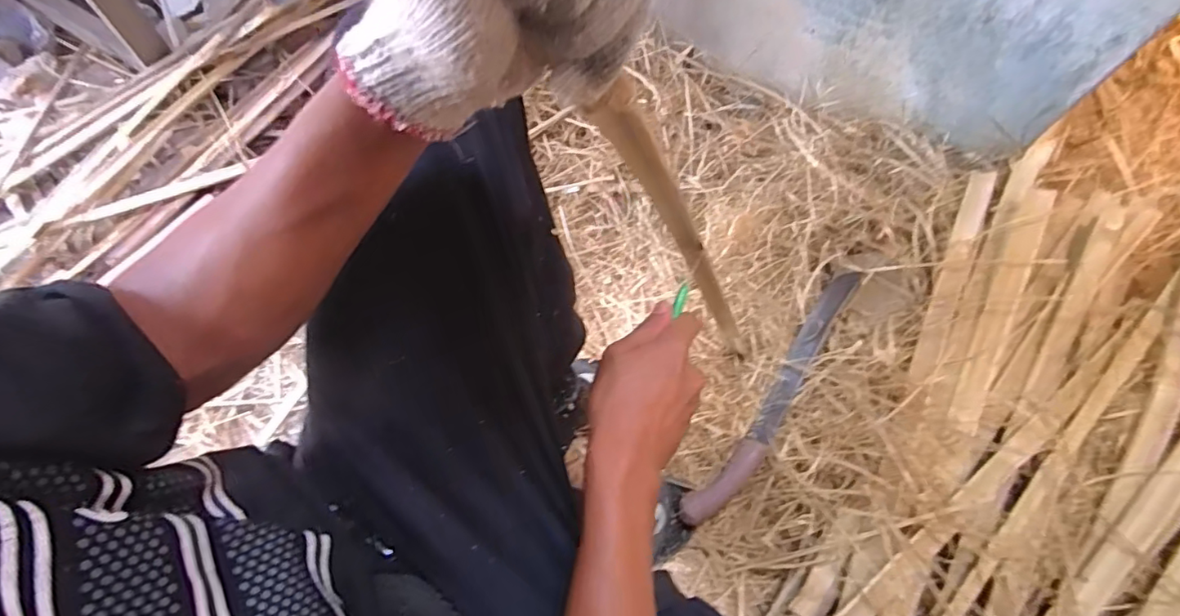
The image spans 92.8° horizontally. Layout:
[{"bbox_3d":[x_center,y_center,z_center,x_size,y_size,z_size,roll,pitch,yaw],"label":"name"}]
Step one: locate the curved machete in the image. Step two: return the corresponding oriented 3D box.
[{"bbox_3d":[0.248,0.110,0.726,0.050,0.034,0.400,37,72,12],"label":"curved machete"}]

